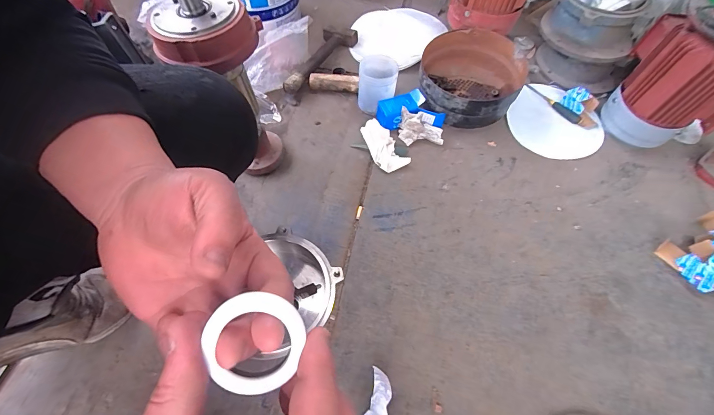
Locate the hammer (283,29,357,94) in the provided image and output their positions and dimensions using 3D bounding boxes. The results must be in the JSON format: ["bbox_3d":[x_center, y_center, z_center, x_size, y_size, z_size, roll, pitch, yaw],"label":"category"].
[{"bbox_3d":[-0.092,-0.419,0.926,0.108,0.048,0.314,17,61,8],"label":"hammer"}]

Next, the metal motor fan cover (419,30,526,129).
[{"bbox_3d":[0.284,-0.325,0.846,0.242,0.117,0.247,28,63,14],"label":"metal motor fan cover"}]

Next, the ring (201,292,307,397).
[{"bbox_3d":[-0.049,0.065,0.155,0.044,0.004,0.046,0,92,-10],"label":"ring"}]

